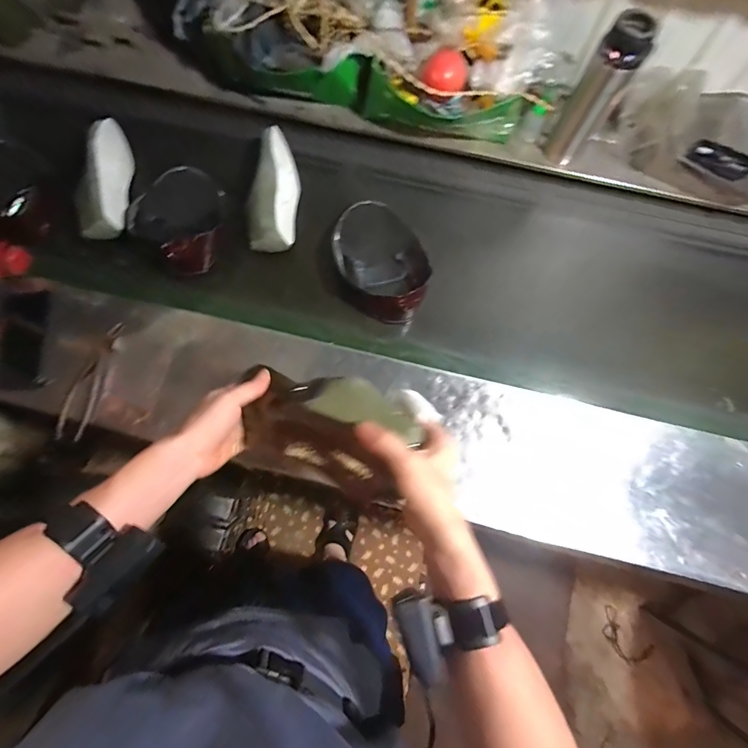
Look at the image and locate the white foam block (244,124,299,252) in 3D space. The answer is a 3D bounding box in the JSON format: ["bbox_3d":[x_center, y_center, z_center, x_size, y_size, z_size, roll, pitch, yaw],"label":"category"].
[{"bbox_3d":[-0.197,-0.355,0.711,0.090,0.072,0.258,1,75,1],"label":"white foam block"}]

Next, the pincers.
[{"bbox_3d":[-0.456,0.009,0.602,0.051,0.027,0.196,14,76,4],"label":"pincers"}]

